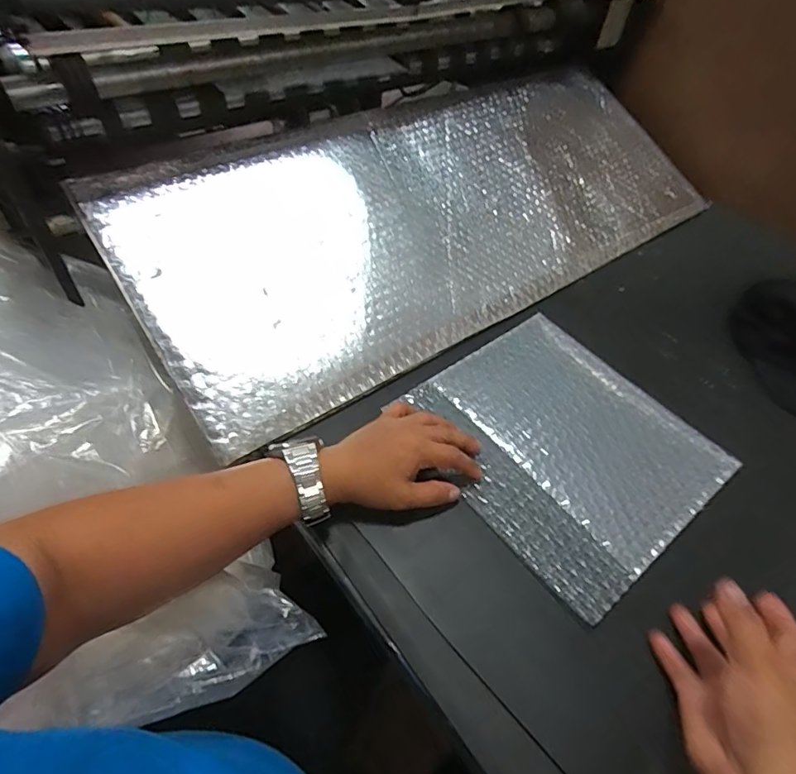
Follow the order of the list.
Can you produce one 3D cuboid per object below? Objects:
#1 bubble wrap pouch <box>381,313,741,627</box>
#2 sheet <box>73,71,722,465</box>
[{"bbox_3d":[0.154,0.046,0.481,0.232,0.014,0.249,-30,59,-27],"label":"bubble wrap pouch"},{"bbox_3d":[0.074,-0.230,0.638,0.783,0.016,0.313,-29,81,-26],"label":"sheet"}]

